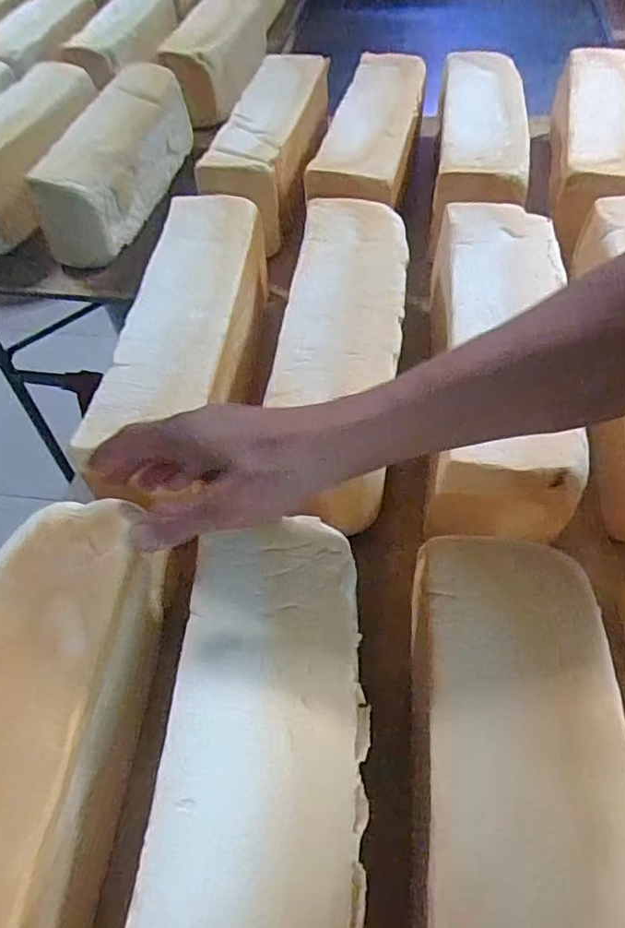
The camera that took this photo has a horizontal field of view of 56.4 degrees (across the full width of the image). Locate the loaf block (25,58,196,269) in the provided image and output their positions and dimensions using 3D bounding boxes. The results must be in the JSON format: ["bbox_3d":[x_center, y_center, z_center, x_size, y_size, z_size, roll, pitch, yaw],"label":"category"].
[{"bbox_3d":[-0.260,-0.416,0.789,0.084,0.116,0.342,5,54,9],"label":"loaf block"}]

